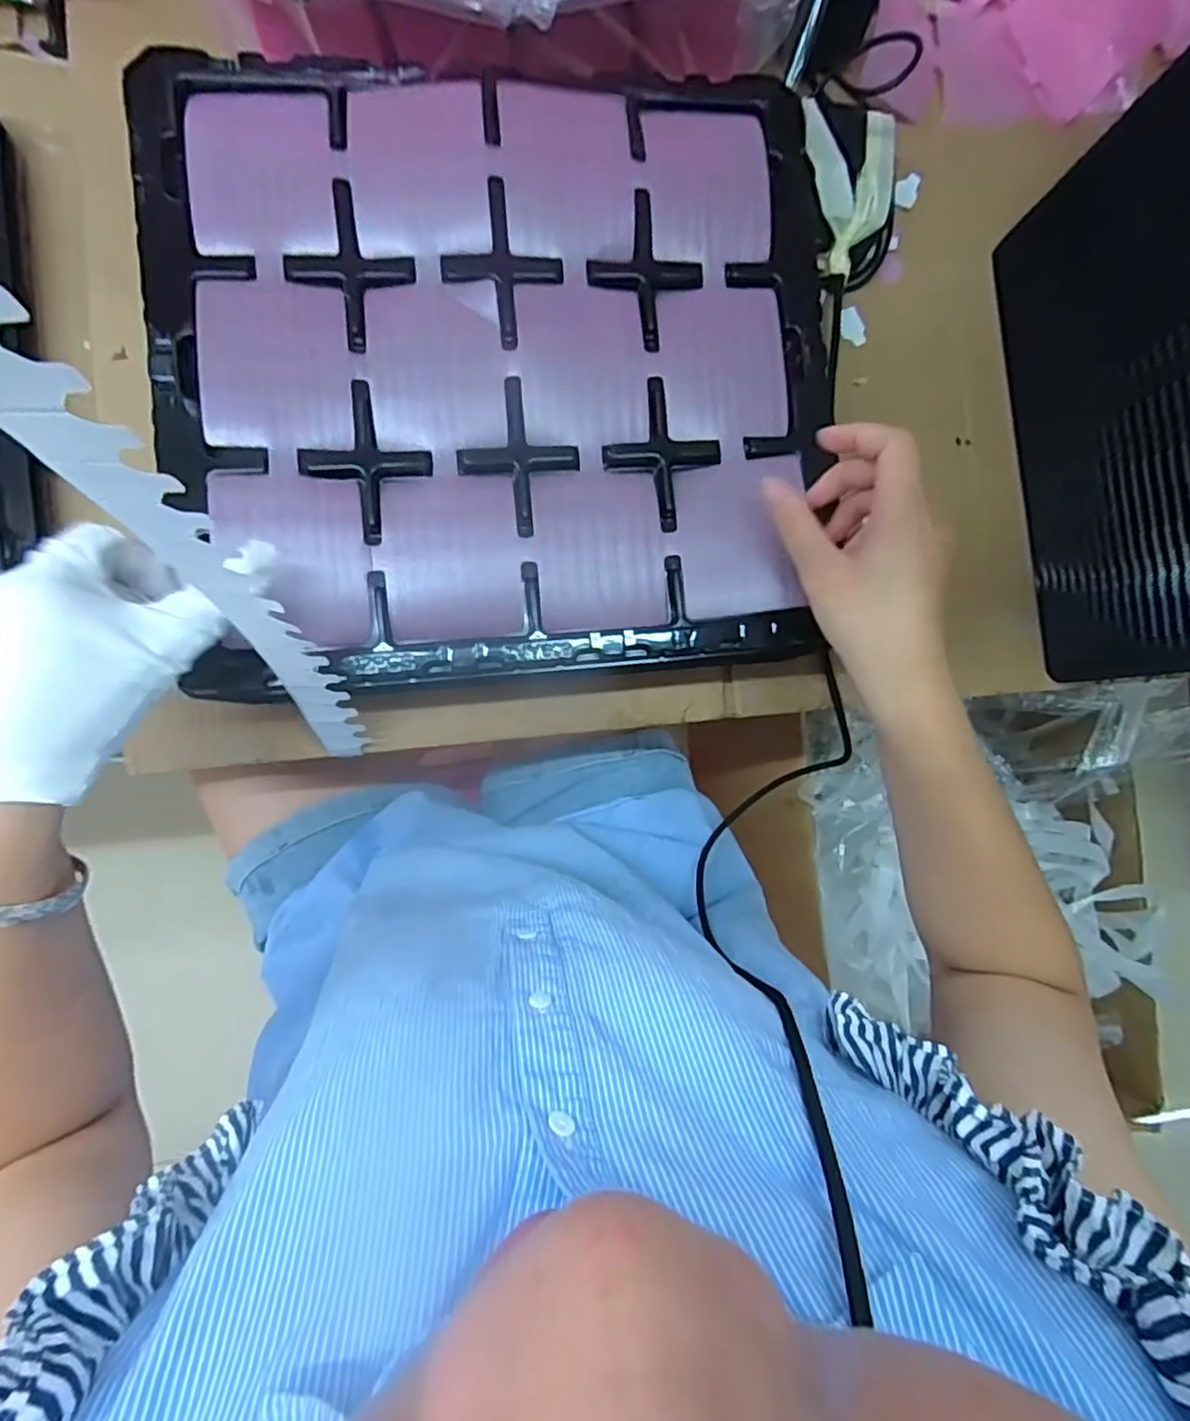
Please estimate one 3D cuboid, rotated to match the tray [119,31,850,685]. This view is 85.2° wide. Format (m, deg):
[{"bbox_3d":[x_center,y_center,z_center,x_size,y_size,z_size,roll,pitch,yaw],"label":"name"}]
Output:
[{"bbox_3d":[-0.044,-0.186,0.357,0.358,0.018,0.329,-5,90,-10],"label":"tray"}]

